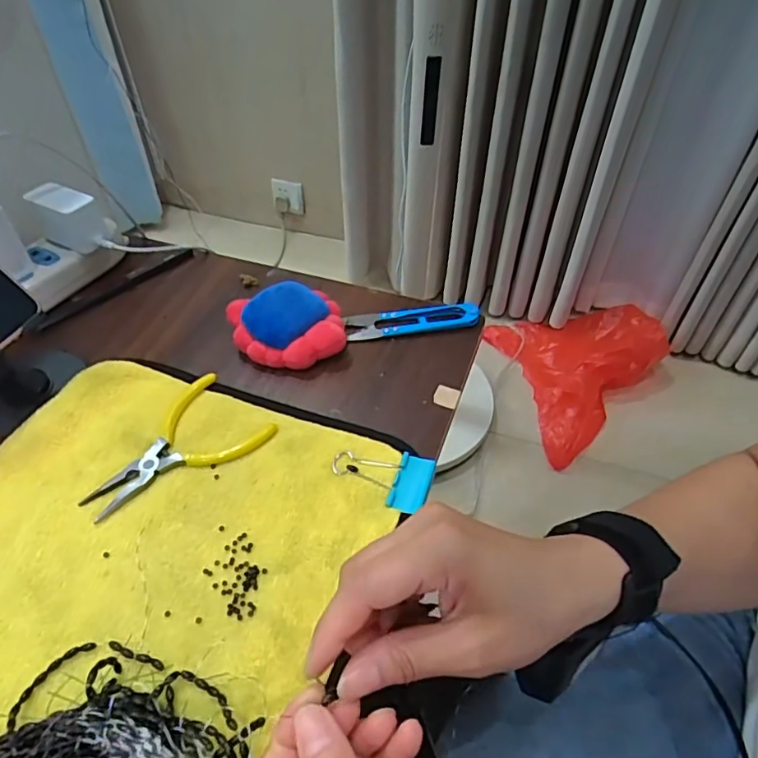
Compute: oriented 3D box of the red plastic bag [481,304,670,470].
[{"bbox_3d":[0.420,-0.042,1.101,0.295,0.105,0.377,-11,48,-9],"label":"red plastic bag"}]

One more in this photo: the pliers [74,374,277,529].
[{"bbox_3d":[-0.137,0.042,0.358,0.115,0.006,0.073,-32,55,-25],"label":"pliers"}]

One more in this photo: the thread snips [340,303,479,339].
[{"bbox_3d":[0.026,-0.048,0.436,0.105,0.016,0.026,-3,47,-2],"label":"thread snips"}]

